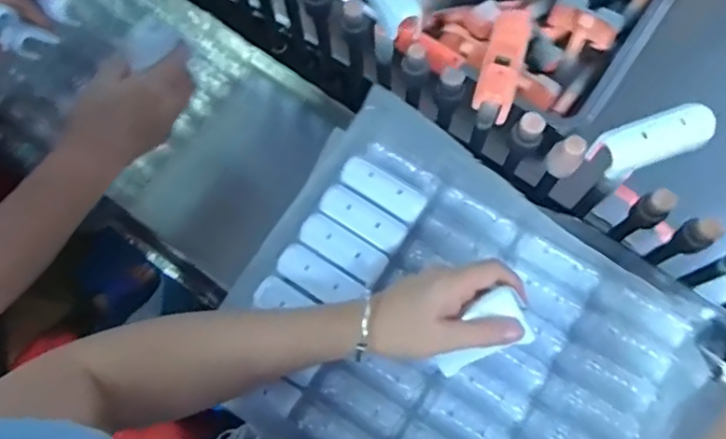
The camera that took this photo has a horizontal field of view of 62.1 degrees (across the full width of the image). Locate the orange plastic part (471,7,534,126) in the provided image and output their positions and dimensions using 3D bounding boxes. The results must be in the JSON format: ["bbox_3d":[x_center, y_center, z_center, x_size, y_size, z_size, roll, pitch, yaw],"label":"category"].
[{"bbox_3d":[0.102,-0.112,0.433,0.027,0.026,0.078,18,72,9],"label":"orange plastic part"}]

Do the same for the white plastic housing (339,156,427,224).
[{"bbox_3d":[0.016,-0.026,0.508,0.074,0.018,0.028,30,74,12],"label":"white plastic housing"}]

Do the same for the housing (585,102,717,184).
[{"bbox_3d":[0.194,-0.051,0.406,0.086,0.026,0.029,-20,70,-5],"label":"housing"}]

